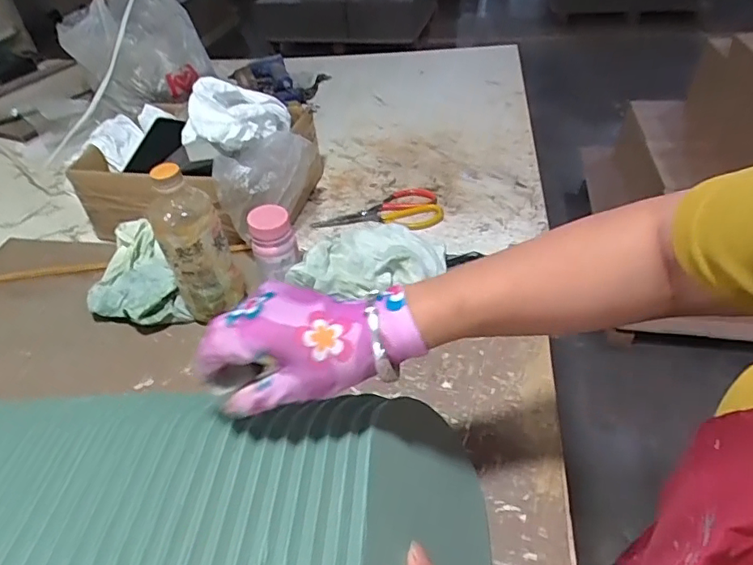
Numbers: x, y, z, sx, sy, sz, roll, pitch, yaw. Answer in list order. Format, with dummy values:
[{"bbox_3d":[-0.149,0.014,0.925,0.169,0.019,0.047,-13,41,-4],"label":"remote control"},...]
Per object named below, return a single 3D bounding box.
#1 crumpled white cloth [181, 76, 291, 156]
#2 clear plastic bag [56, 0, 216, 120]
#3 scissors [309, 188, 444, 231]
[{"bbox_3d":[-0.215,-0.249,0.765,0.139,0.063,0.148,15,45,21],"label":"crumpled white cloth"},{"bbox_3d":[-0.468,-0.476,0.992,0.209,0.193,0.244,-28,46,-24],"label":"clear plastic bag"},{"bbox_3d":[0.001,-0.111,0.809,0.195,0.015,0.092,-3,41,3],"label":"scissors"}]

